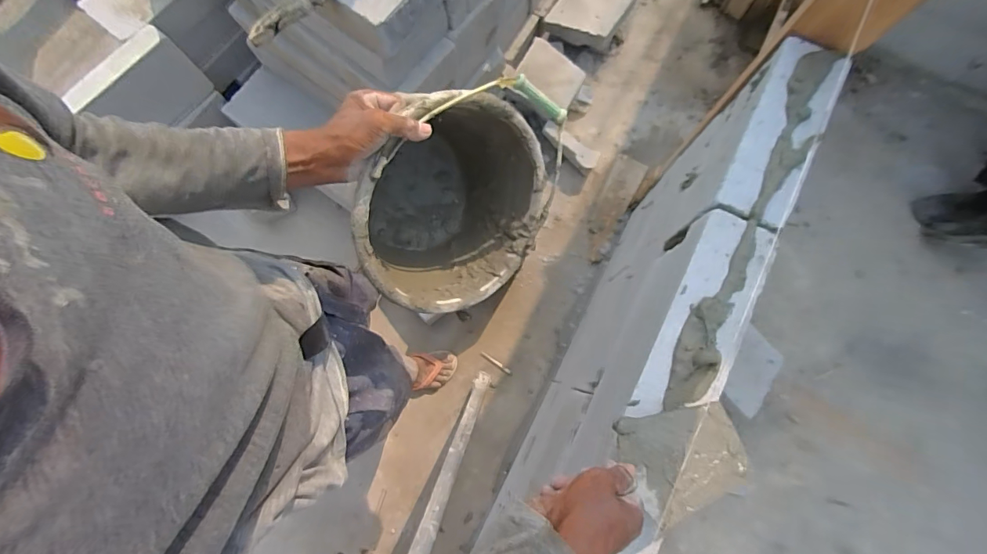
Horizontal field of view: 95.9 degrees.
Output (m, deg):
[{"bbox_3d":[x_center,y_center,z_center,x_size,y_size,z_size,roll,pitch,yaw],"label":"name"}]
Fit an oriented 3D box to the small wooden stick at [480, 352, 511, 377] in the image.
[{"bbox_3d":[0.009,0.266,1.367,0.114,0.009,0.017,36,82,6],"label":"small wooden stick"}]

